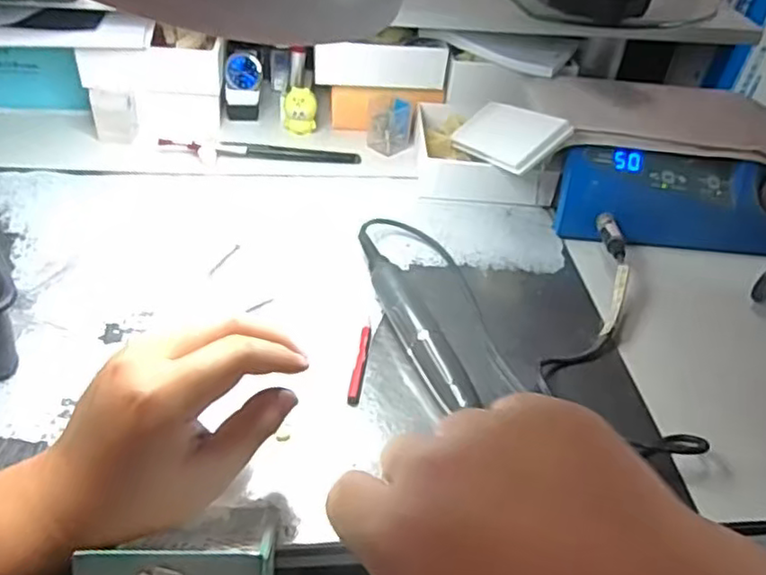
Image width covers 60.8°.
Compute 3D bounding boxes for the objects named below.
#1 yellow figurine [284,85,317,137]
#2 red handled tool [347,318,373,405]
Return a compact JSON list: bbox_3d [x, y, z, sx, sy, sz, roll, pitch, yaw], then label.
[{"bbox_3d":[-0.086,-0.181,0.676,0.032,0.043,0.026,-1,42,-9],"label":"yellow figurine"},{"bbox_3d":[-0.014,0.049,0.450,0.008,0.011,0.079,9,43,3],"label":"red handled tool"}]

